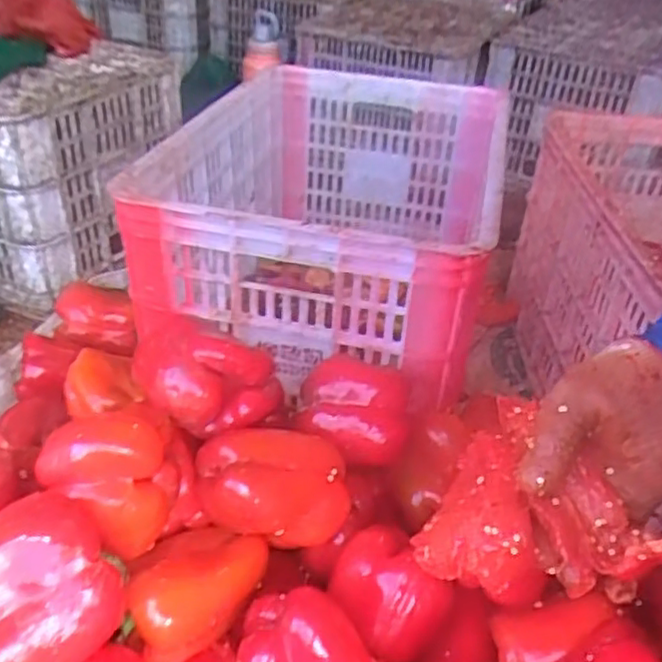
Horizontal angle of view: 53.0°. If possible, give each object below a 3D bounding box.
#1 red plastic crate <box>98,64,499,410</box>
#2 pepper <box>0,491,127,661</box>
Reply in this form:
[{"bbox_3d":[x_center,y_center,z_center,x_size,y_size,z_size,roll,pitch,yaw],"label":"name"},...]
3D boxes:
[{"bbox_3d":[0.021,-0.150,0.852,0.339,0.247,0.556,11,36,8],"label":"red plastic crate"},{"bbox_3d":[-0.179,0.154,0.372,0.111,0.069,0.090,-27,47,-37],"label":"pepper"}]

